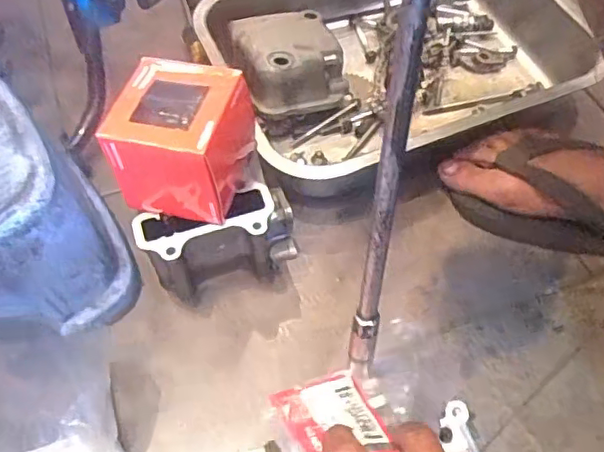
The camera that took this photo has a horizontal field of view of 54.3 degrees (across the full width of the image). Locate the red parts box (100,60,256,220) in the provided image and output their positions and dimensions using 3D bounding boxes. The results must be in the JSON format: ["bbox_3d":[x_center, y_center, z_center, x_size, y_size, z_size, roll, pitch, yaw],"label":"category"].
[{"bbox_3d":[-0.083,-0.061,0.418,0.075,0.087,0.085,10,57,7],"label":"red parts box"}]

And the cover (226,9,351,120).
[{"bbox_3d":[-0.017,-0.156,0.577,0.105,0.071,0.114,-15,58,-11],"label":"cover"}]

